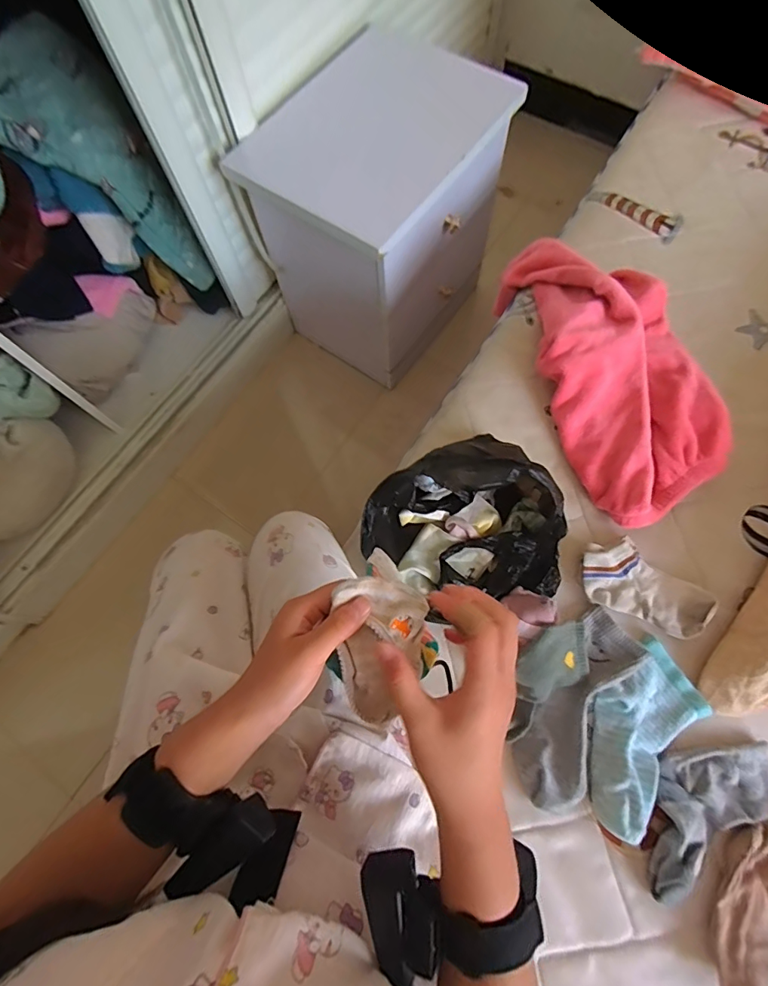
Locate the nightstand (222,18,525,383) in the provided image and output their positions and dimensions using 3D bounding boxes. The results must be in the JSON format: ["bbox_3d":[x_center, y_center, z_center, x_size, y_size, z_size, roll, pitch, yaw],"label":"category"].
[{"bbox_3d":[-0.007,-0.555,0.989,0.340,0.439,0.394,33,76,12],"label":"nightstand"}]

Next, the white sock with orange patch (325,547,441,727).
[{"bbox_3d":[-0.001,0.108,0.330,0.070,0.023,0.129,13,107,6],"label":"white sock with orange patch"}]

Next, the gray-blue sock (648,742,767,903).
[{"bbox_3d":[0.325,0.317,0.472,0.177,0.026,0.082,-34,74,-9],"label":"gray-blue sock"}]

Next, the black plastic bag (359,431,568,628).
[{"bbox_3d":[0.096,0.044,0.521,0.206,0.116,0.198,-30,73,-8],"label":"black plastic bag"}]

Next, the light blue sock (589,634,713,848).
[{"bbox_3d":[0.268,0.252,0.487,0.085,0.037,0.180,41,78,14],"label":"light blue sock"}]

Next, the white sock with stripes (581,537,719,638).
[{"bbox_3d":[0.305,0.108,0.551,0.138,0.031,0.082,23,74,10],"label":"white sock with stripes"}]

